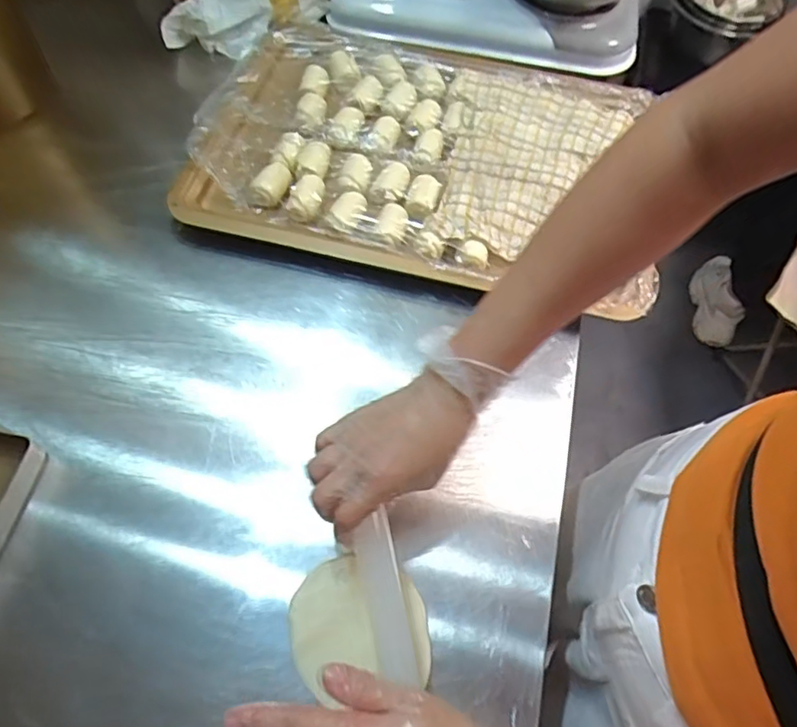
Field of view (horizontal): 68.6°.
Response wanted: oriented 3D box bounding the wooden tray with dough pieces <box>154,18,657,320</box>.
[{"bbox_3d":[0.030,-0.237,0.639,0.488,0.030,0.350,14,61,5],"label":"wooden tray with dough pieces"}]

